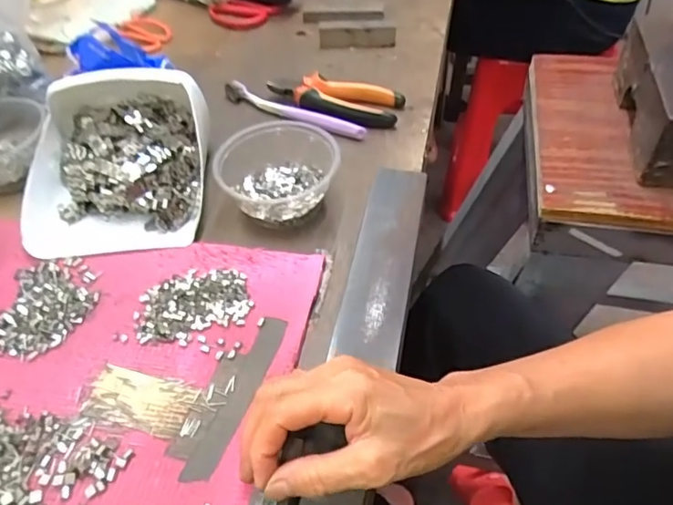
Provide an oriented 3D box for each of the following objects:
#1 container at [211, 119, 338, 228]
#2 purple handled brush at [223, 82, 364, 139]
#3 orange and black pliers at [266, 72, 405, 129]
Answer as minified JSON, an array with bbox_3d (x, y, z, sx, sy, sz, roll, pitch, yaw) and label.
[{"bbox_3d":[-0.054,-0.076,0.482,0.101,0.052,0.107,-3,48,3],"label":"container"},{"bbox_3d":[-0.050,-0.156,0.577,0.183,0.017,0.016,24,55,24],"label":"purple handled brush"},{"bbox_3d":[-0.004,-0.163,0.578,0.147,0.024,0.062,10,50,13],"label":"orange and black pliers"}]

